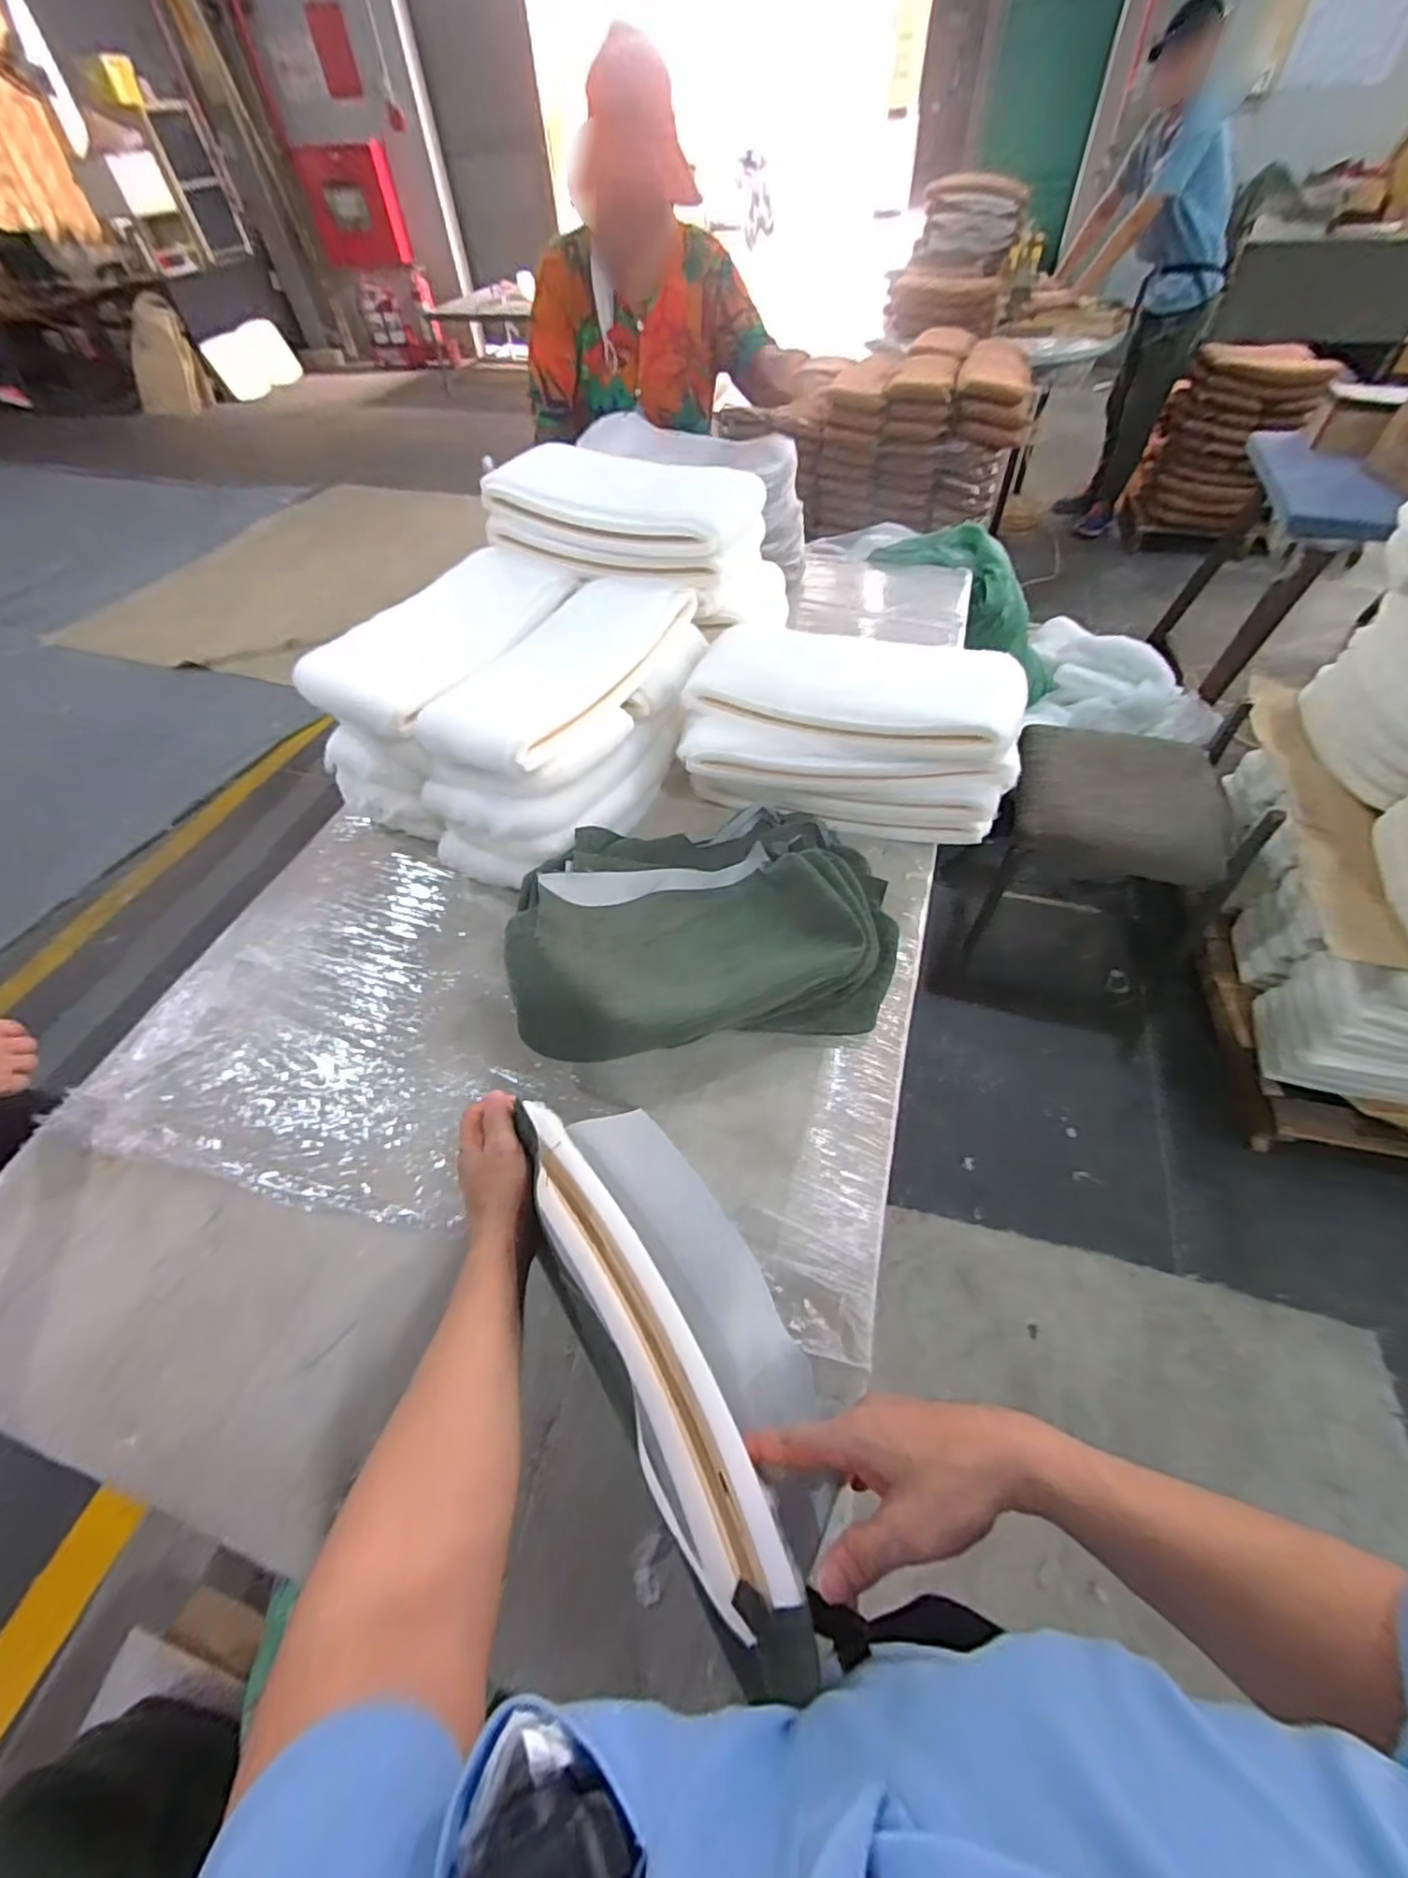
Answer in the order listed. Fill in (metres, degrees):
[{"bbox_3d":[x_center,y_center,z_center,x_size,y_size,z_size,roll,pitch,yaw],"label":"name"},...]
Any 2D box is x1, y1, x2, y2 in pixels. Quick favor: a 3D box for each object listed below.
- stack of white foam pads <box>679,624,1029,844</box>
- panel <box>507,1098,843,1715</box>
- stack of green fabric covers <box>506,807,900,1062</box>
[{"bbox_3d":[0.216,-0.334,1.008,0.473,0.218,0.251,8,54,9],"label":"stack of white foam pads"},{"bbox_3d":[-0.022,0.276,0.480,0.145,0.095,0.383,-23,46,-14],"label":"panel"},{"bbox_3d":[-0.006,-0.025,0.874,0.481,0.131,0.355,-11,53,-5],"label":"stack of green fabric covers"}]

